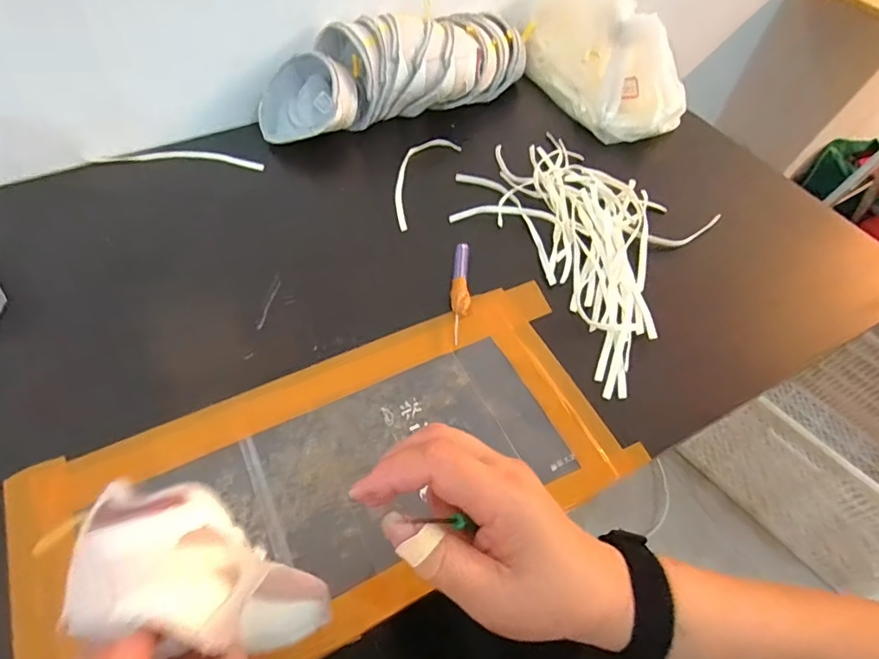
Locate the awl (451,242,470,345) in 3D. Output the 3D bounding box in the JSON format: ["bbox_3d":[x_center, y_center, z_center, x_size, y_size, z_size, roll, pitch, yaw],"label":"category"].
[{"bbox_3d":[0.021,-0.038,0.489,0.017,0.010,0.117,2,54,-1],"label":"awl"}]

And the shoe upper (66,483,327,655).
[{"bbox_3d":[-0.112,0.126,0.254,0.050,0.125,0.065,-19,43,38],"label":"shoe upper"}]

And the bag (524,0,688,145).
[{"bbox_3d":[0.214,-0.375,0.667,0.117,0.119,0.259,-17,57,-14],"label":"bag"}]

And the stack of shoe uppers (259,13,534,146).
[{"bbox_3d":[-0.048,-0.323,0.634,0.364,0.108,0.108,-15,56,-12],"label":"stack of shoe uppers"}]

